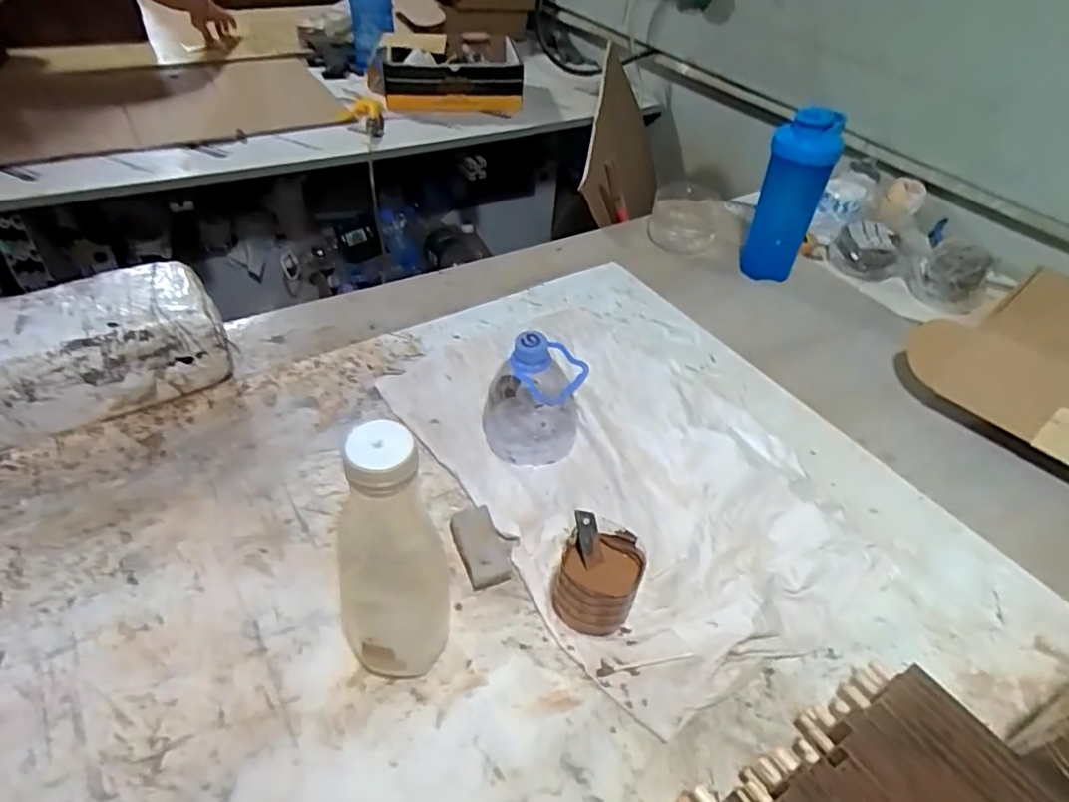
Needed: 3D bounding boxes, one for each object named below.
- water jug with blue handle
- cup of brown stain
[{"bbox_3d":[0.001,-0.008,0.620,0.095,0.122,0.080,-15,46,-18],"label":"water jug with blue handle"},{"bbox_3d":[0.050,0.146,0.500,0.059,0.063,0.073,19,45,14],"label":"cup of brown stain"}]

